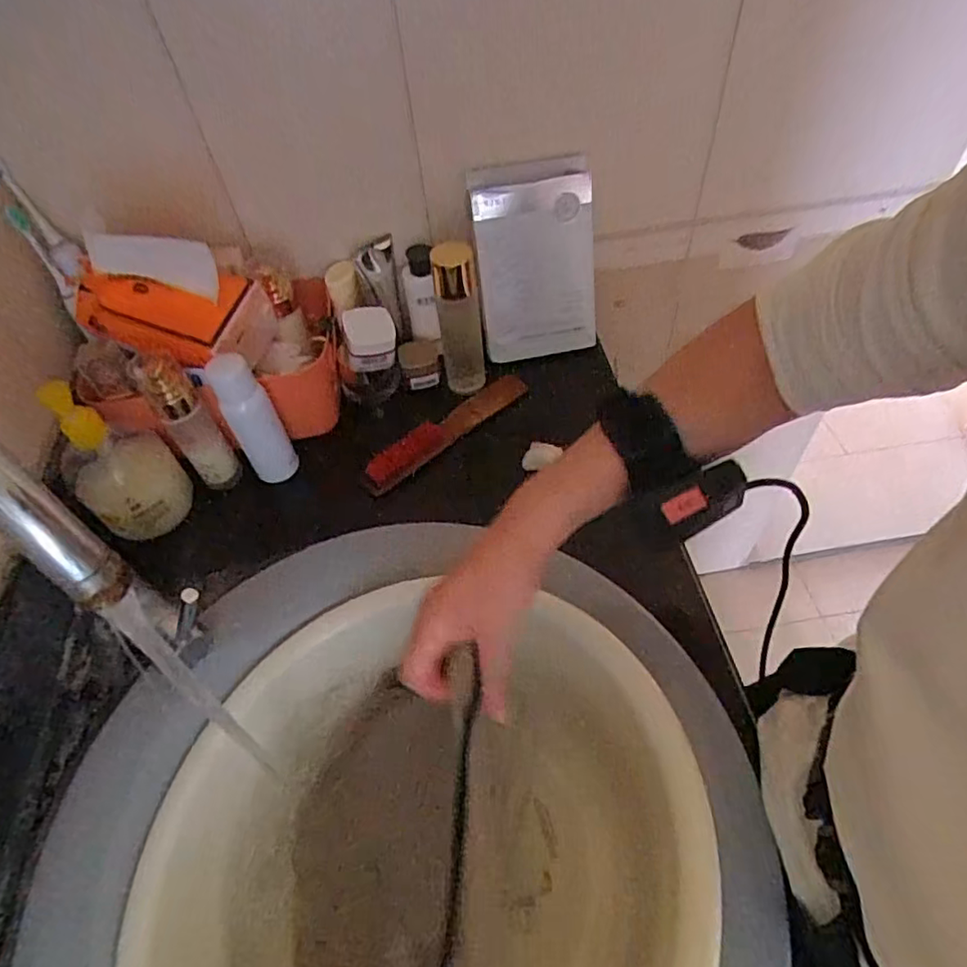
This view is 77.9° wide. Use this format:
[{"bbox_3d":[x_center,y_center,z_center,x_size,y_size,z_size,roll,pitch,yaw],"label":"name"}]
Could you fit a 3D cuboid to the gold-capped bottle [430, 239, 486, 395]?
[{"bbox_3d":[-0.025,-0.169,0.608,0.043,0.161,0.032,-2,52,4],"label":"gold-capped bottle"}]

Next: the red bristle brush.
[{"bbox_3d":[-0.036,-0.063,0.629,0.210,0.018,0.035,-38,58,-22],"label":"red bristle brush"}]

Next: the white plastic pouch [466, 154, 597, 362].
[{"bbox_3d":[0.057,-0.239,0.653,0.126,0.198,0.038,-9,30,-2],"label":"white plastic pouch"}]

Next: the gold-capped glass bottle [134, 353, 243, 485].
[{"bbox_3d":[-0.279,-0.058,0.571,0.042,0.145,0.045,-33,56,-19],"label":"gold-capped glass bottle"}]

